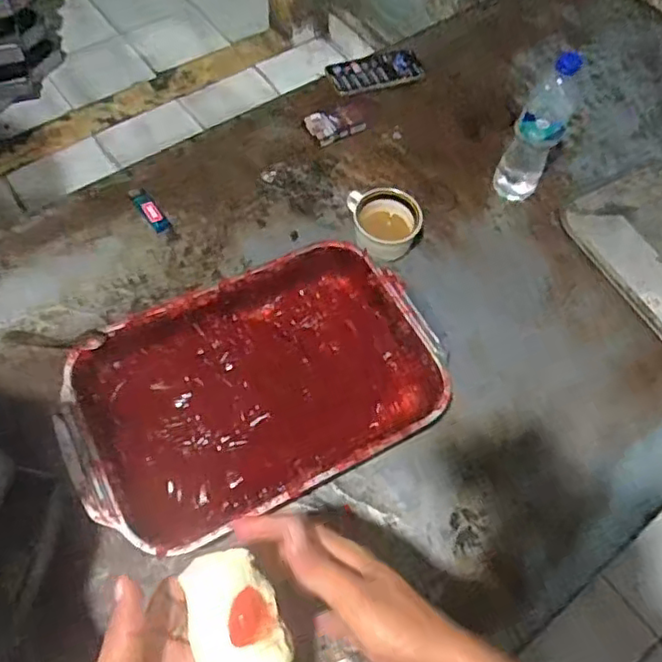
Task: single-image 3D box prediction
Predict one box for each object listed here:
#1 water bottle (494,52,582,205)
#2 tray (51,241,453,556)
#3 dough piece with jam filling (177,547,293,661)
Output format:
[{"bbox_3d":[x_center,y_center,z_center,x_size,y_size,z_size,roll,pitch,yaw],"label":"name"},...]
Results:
[{"bbox_3d":[0.288,-0.276,0.866,0.062,0.229,0.054,19,61,7],"label":"water bottle"},{"bbox_3d":[-0.075,0.057,0.731,0.399,0.051,0.277,-23,65,-16],"label":"tray"},{"bbox_3d":[-0.056,0.174,0.373,0.050,0.027,0.080,-20,64,-14],"label":"dough piece with jam filling"}]

